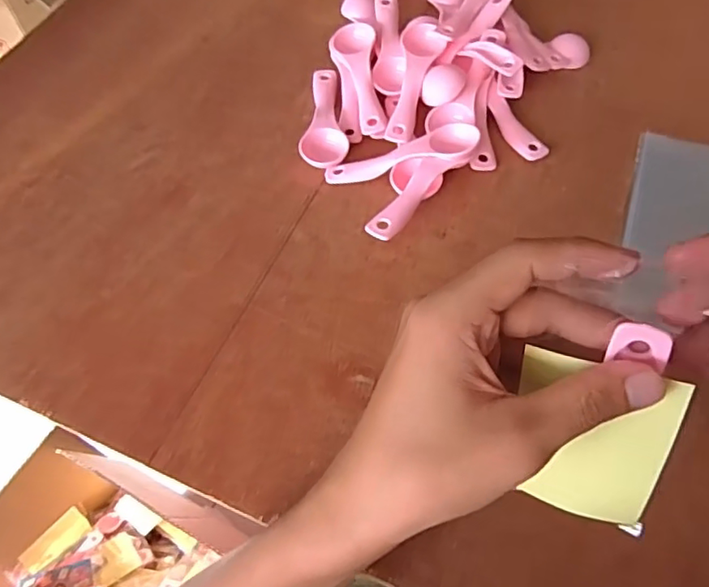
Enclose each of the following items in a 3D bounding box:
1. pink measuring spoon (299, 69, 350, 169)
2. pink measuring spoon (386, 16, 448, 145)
[{"bbox_3d":[-0.025,-0.144,0.458,0.035,0.021,0.110,-4,59,-1],"label":"pink measuring spoon"},{"bbox_3d":[0.047,-0.170,0.449,0.034,0.013,0.121,12,74,9],"label":"pink measuring spoon"}]

